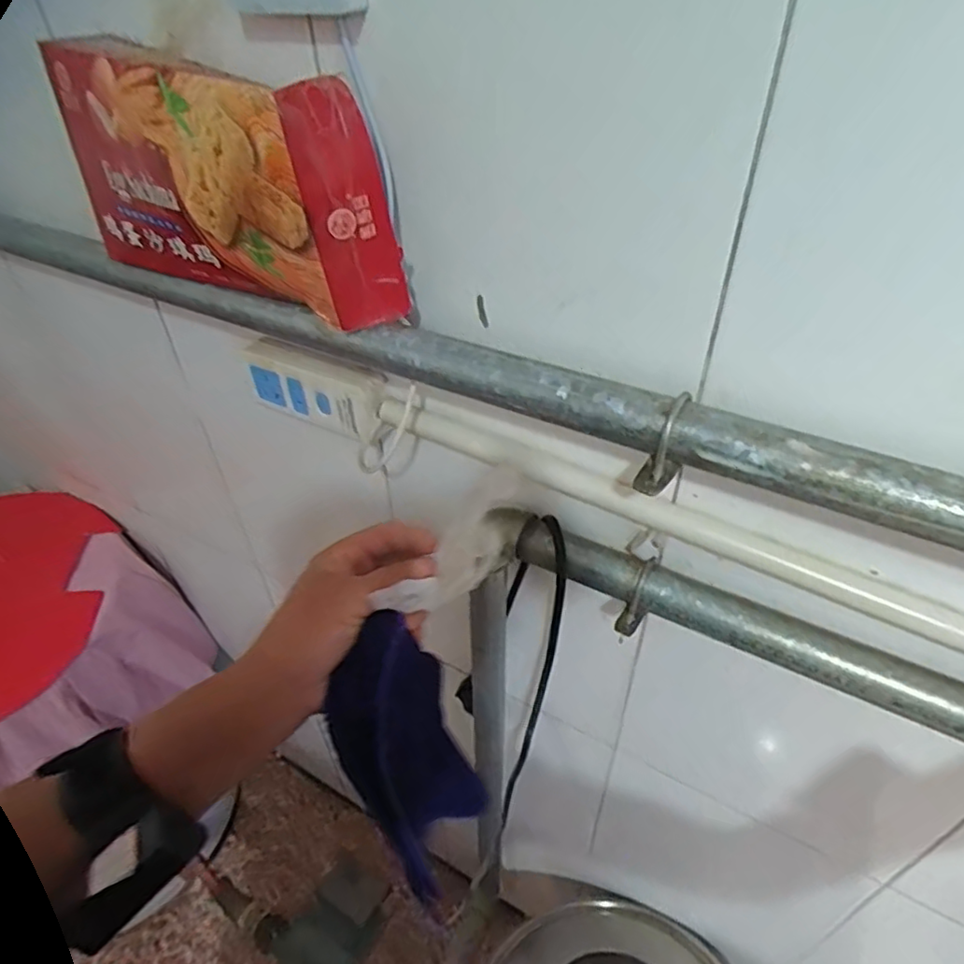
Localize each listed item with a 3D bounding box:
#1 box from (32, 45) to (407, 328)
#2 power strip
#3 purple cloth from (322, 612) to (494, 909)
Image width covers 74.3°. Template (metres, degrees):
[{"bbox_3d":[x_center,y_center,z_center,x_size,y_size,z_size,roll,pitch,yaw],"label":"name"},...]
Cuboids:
[{"bbox_3d":[-0.171,-0.190,0.408,0.258,0.132,0.058,24,48,27],"label":"box"},{"bbox_3d":[-0.132,-0.074,0.518,0.125,0.063,0.030,19,46,22],"label":"power strip"},{"bbox_3d":[-0.042,0.198,0.421,0.074,0.285,0.027,-32,44,-27],"label":"purple cloth"}]

